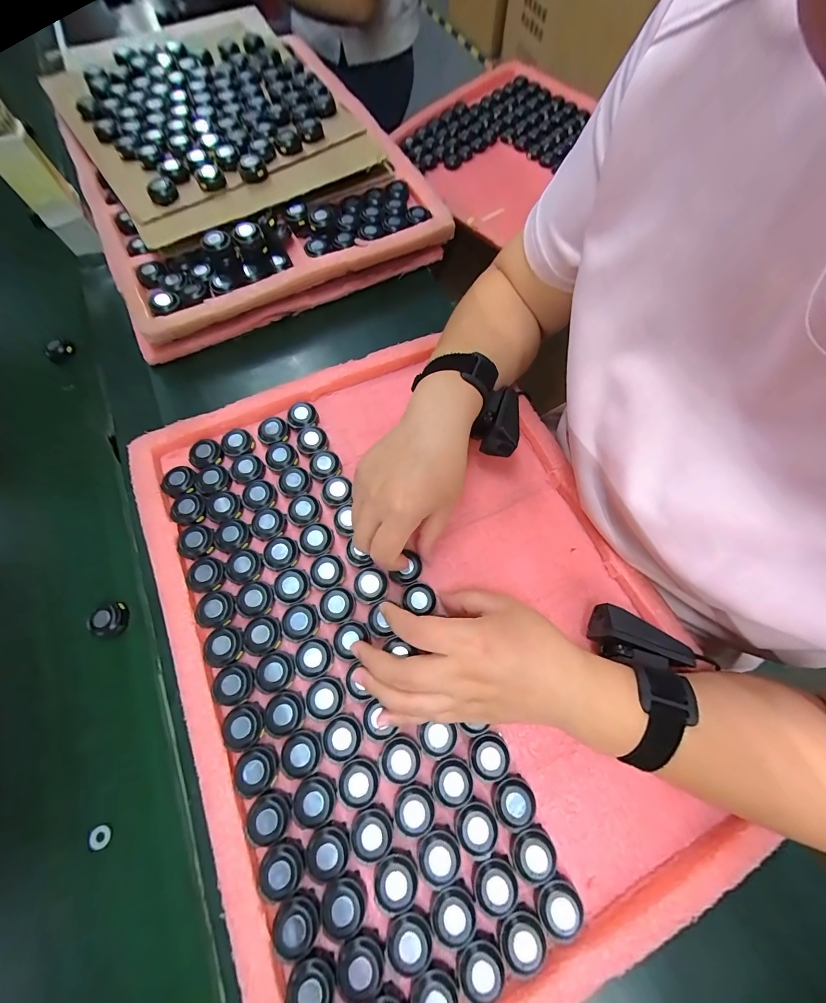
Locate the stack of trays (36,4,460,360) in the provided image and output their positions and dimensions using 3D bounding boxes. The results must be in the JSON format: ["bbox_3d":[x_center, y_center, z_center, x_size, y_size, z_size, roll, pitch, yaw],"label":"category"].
[{"bbox_3d":[-0.226,-0.430,0.457,0.371,0.075,0.460,-29,72,-8],"label":"stack of trays"}]

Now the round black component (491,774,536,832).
[{"bbox_3d":[0.071,0.212,0.256,0.026,0.015,0.028,1,69,-2],"label":"round black component"}]

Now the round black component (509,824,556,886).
[{"bbox_3d":[0.082,0.239,0.247,0.029,0.012,0.031,1,69,-2],"label":"round black component"}]

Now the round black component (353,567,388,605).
[{"bbox_3d":[-0.036,0.070,0.306,0.028,0.007,0.029,1,69,-2],"label":"round black component"}]

